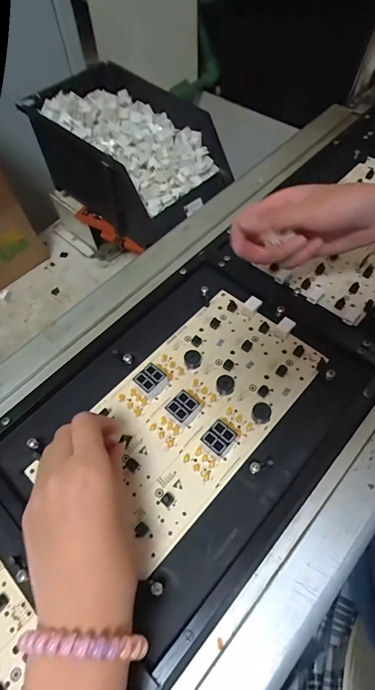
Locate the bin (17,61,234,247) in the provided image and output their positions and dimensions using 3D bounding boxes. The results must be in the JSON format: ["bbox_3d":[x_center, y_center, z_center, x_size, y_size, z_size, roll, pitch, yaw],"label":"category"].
[{"bbox_3d":[-0.073,-0.255,0.497,0.231,0.109,0.147,37,67,21],"label":"bin"}]

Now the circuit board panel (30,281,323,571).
[{"bbox_3d":[0.007,0.047,0.329,0.130,0.022,0.231,38,68,21],"label":"circuit board panel"}]

